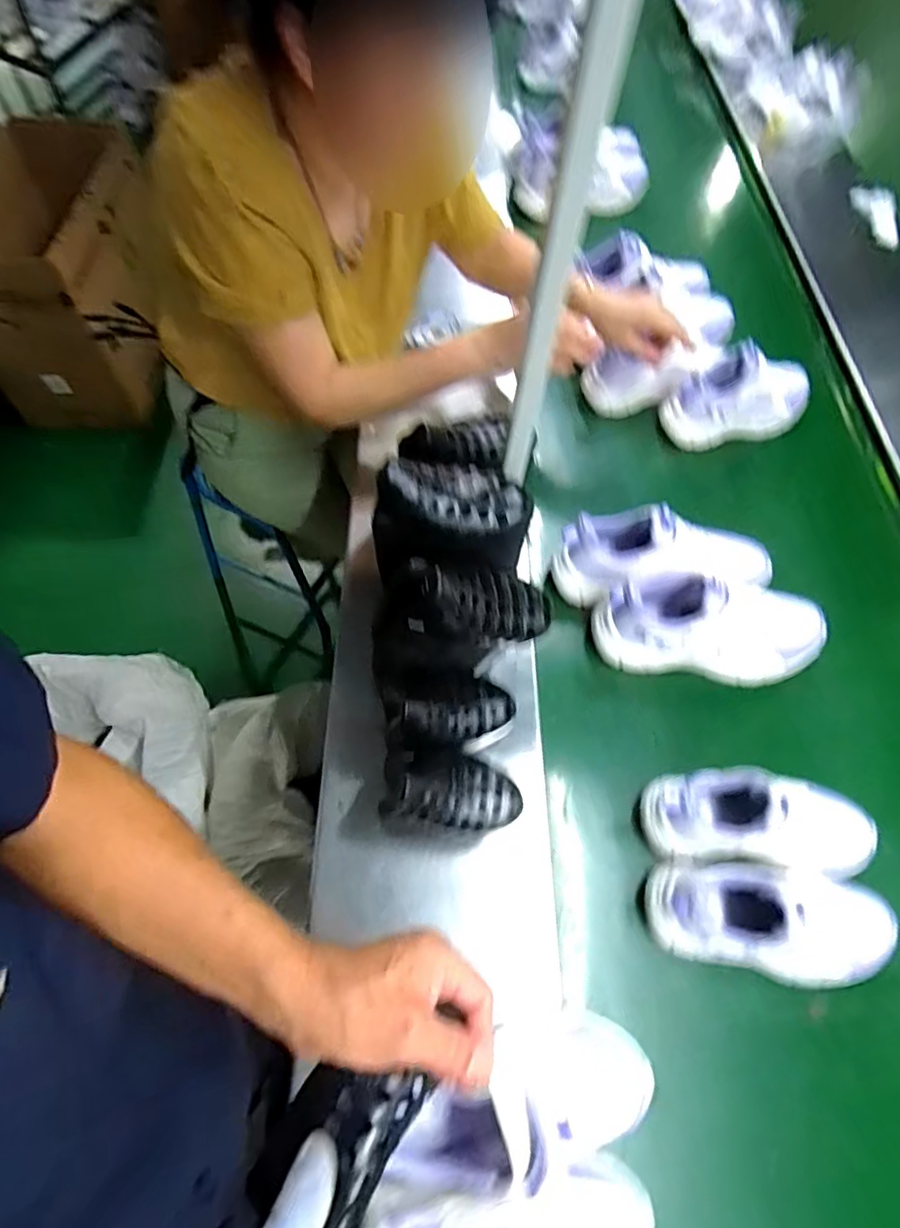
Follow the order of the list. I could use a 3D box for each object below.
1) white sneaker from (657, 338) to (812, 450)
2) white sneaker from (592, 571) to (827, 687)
[{"bbox_3d":[0.450,-0.332,0.876,0.228,0.101,0.084,-14,65,-10],"label":"white sneaker"},{"bbox_3d":[0.320,0.010,0.705,0.274,0.119,0.104,3,64,-1],"label":"white sneaker"}]

